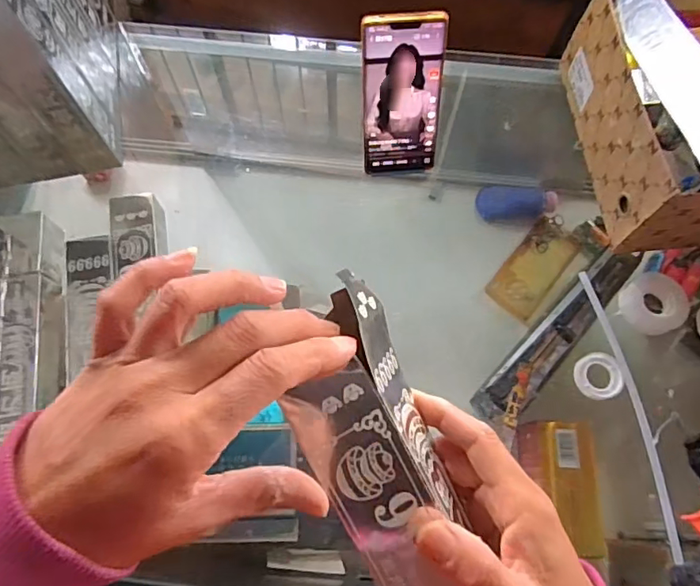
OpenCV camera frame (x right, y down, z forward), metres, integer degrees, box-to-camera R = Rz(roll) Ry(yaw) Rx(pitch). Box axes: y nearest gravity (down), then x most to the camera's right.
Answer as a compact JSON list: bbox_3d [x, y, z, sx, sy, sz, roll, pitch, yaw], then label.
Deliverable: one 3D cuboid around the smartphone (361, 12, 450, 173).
[{"bbox_3d":[0.050,-0.181,0.503,0.073,0.154,0.010,-5,45,-3],"label":"smartphone"}]

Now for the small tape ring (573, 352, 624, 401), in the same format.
[{"bbox_3d":[0.232,0.077,0.493,0.046,0.010,0.043,0,71,-1],"label":"small tape ring"}]

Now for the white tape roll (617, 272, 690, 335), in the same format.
[{"bbox_3d":[0.296,0.010,0.514,0.061,0.018,0.057,0,71,-1],"label":"white tape roll"}]

